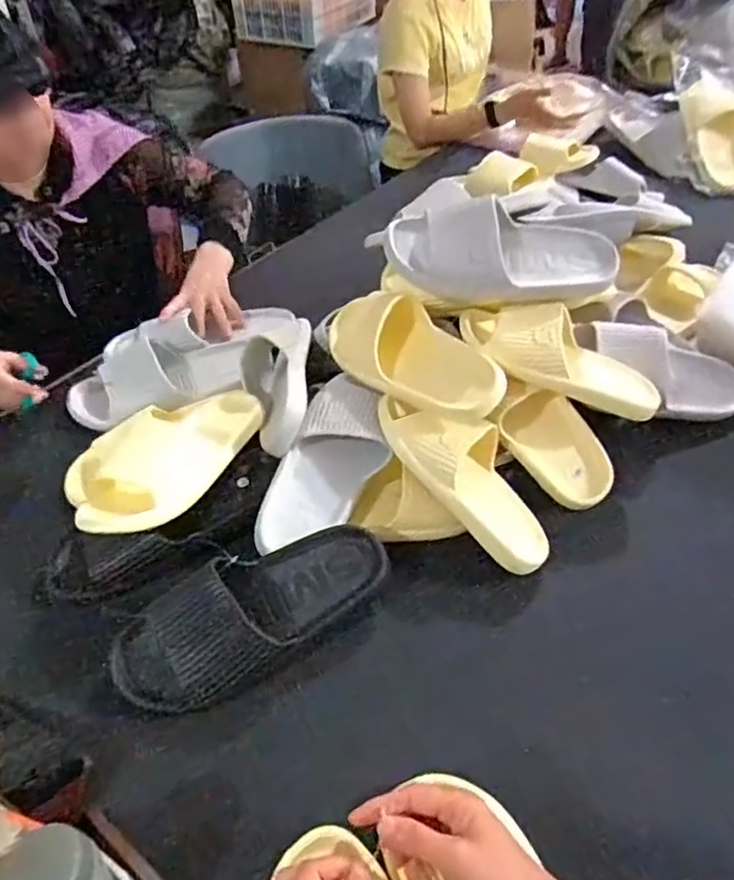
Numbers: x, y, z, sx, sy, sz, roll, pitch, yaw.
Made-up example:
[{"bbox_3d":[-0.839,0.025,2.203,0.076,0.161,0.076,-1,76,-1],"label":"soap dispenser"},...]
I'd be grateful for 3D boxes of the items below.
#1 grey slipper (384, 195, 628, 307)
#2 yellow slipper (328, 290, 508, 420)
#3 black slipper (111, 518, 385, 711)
[{"bbox_3d":[0.155,-0.217,0.732,0.268,0.080,0.118,3,68,-2],"label":"grey slipper"},{"bbox_3d":[0.058,-0.096,0.764,0.255,0.082,0.110,33,90,32],"label":"yellow slipper"},{"bbox_3d":[-0.115,0.167,0.649,0.277,0.066,0.107,-28,51,-23],"label":"black slipper"}]

